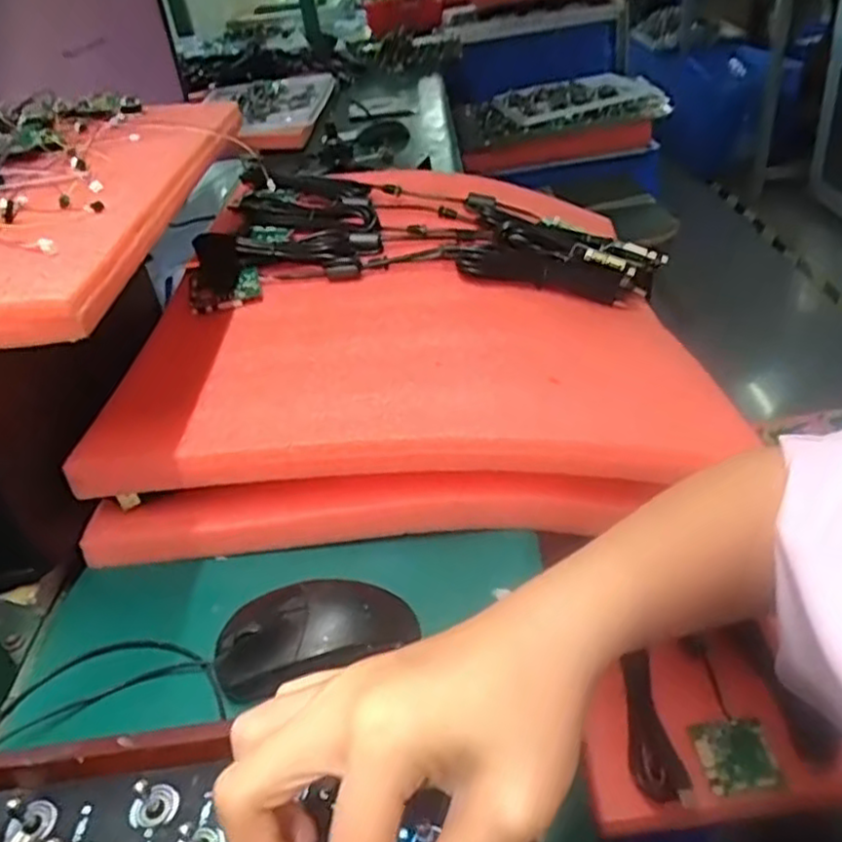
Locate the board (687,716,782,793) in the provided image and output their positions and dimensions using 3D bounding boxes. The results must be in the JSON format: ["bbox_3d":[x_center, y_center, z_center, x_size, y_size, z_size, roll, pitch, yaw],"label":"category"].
[{"bbox_3d":[0.250,0.265,0.576,0.056,0.009,0.056,-9,35,1],"label":"board"}]

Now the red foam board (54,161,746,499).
[{"bbox_3d":[0.004,-0.118,0.647,0.437,0.043,0.496,-5,36,6],"label":"red foam board"}]

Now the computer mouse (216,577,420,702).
[{"bbox_3d":[-0.061,0.123,0.411,0.113,0.040,0.067,-18,36,-12],"label":"computer mouse"}]

